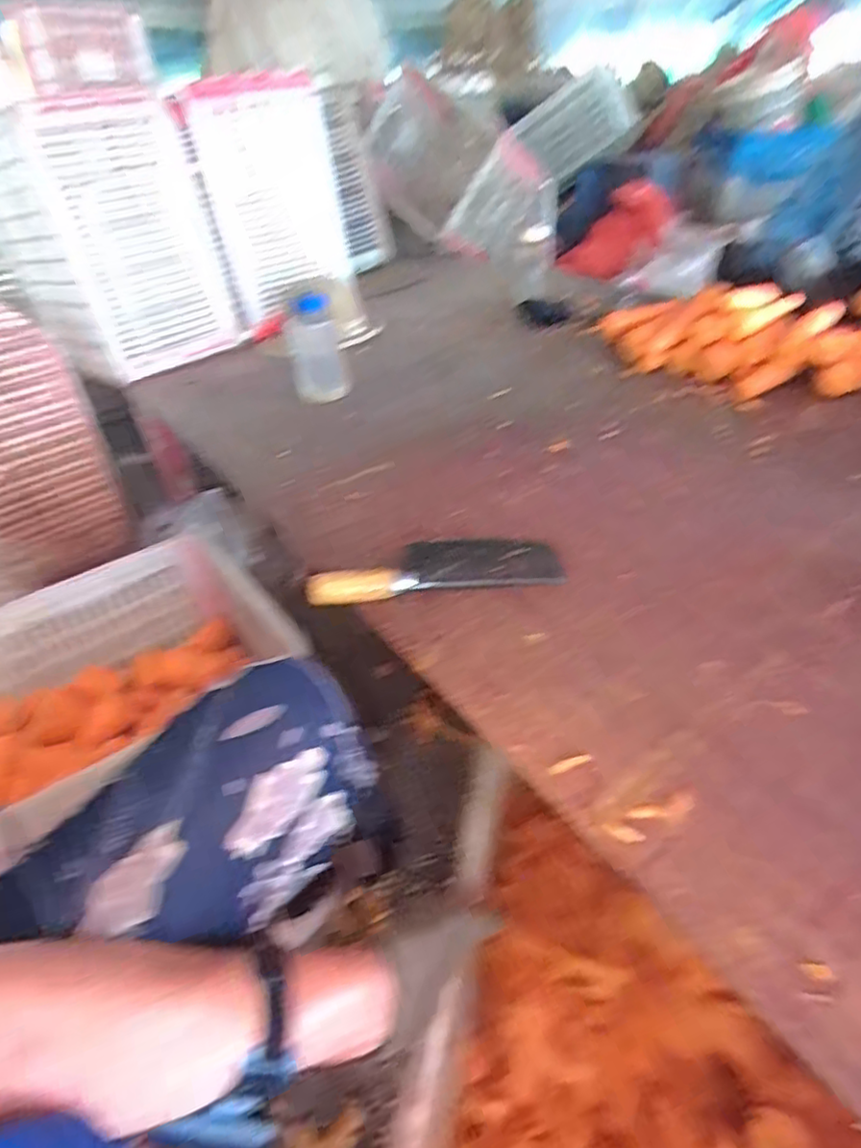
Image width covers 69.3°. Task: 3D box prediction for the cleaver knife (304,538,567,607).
[{"bbox_3d":[0.003,-0.017,0.674,0.263,0.039,0.090,-8,38,-2],"label":"cleaver knife"}]

